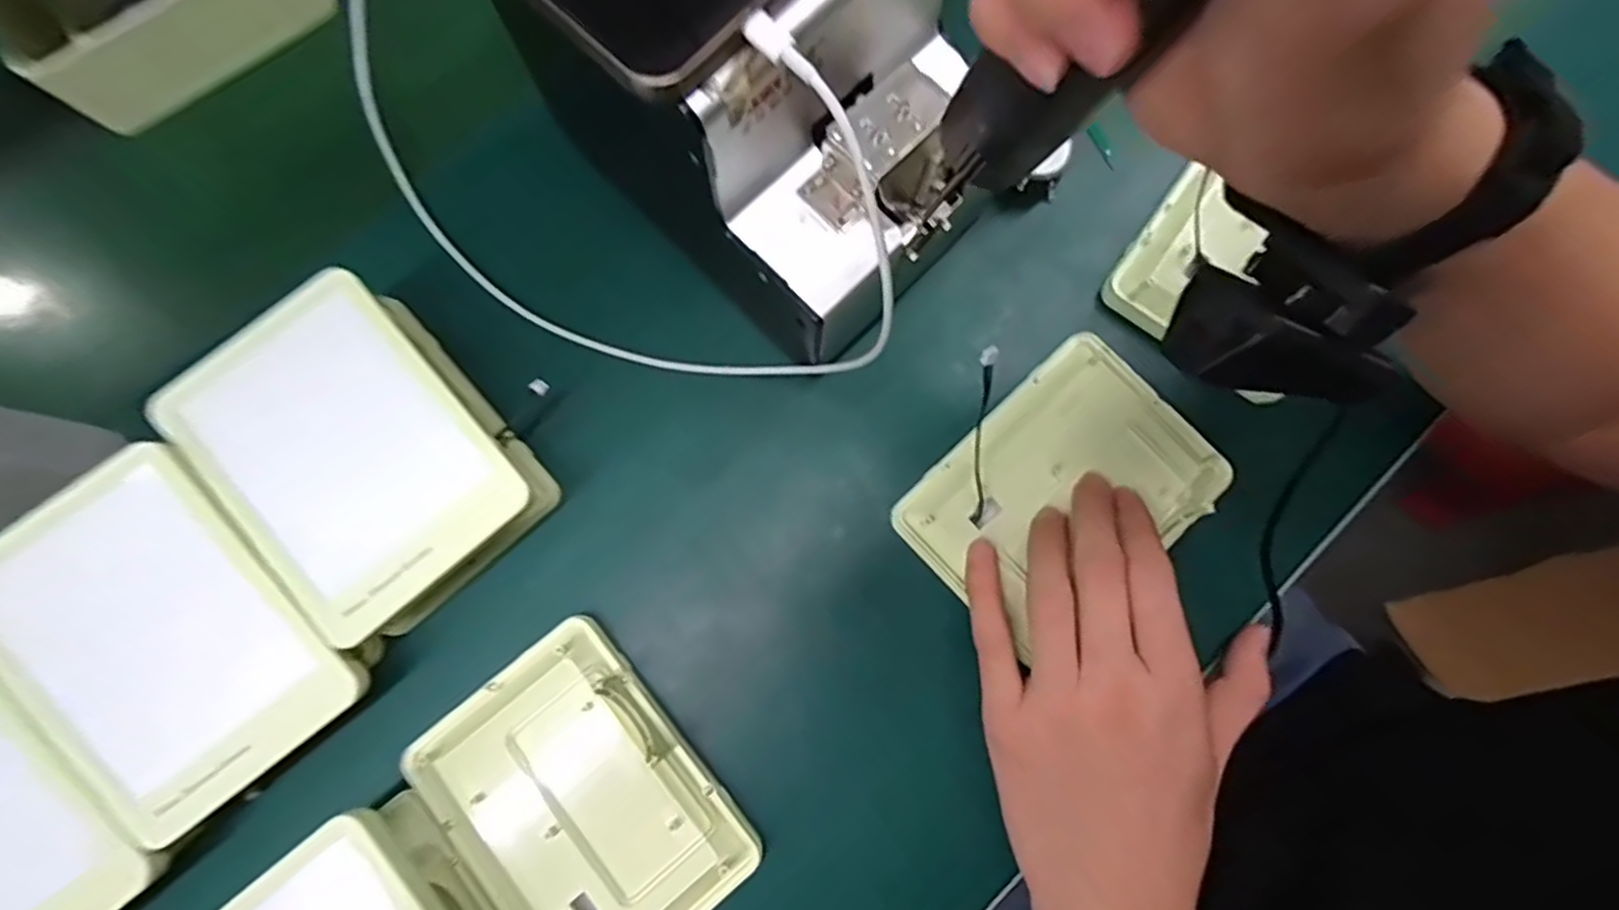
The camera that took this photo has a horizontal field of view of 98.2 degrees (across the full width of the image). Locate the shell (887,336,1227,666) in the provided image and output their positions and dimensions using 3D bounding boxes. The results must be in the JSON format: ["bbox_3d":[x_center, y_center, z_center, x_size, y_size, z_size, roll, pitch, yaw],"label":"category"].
[{"bbox_3d":[0.118,0.017,0.326,0.133,0.011,0.097,-43,82,-7],"label":"shell"}]

